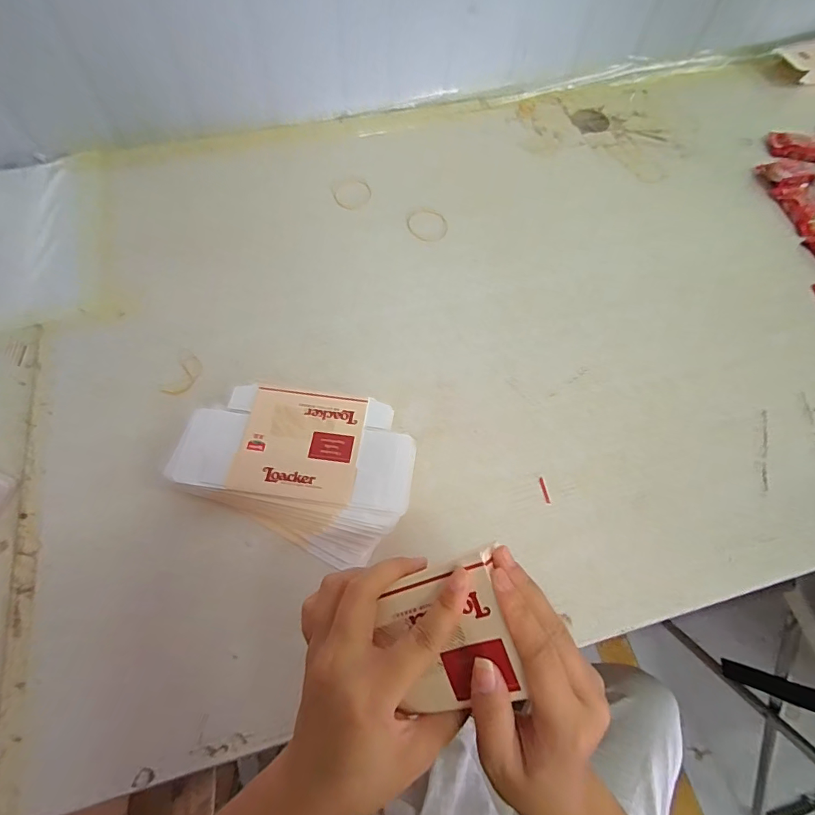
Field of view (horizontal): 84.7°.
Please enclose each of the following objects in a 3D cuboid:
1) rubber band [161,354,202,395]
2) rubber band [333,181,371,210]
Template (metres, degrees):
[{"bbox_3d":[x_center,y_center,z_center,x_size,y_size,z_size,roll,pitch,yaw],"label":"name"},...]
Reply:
[{"bbox_3d":[-0.222,-0.032,0.445,0.024,0.004,0.048,18,66,7],"label":"rubber band"},{"bbox_3d":[-0.070,-0.270,0.568,0.048,0.004,0.048,8,65,2],"label":"rubber band"}]

